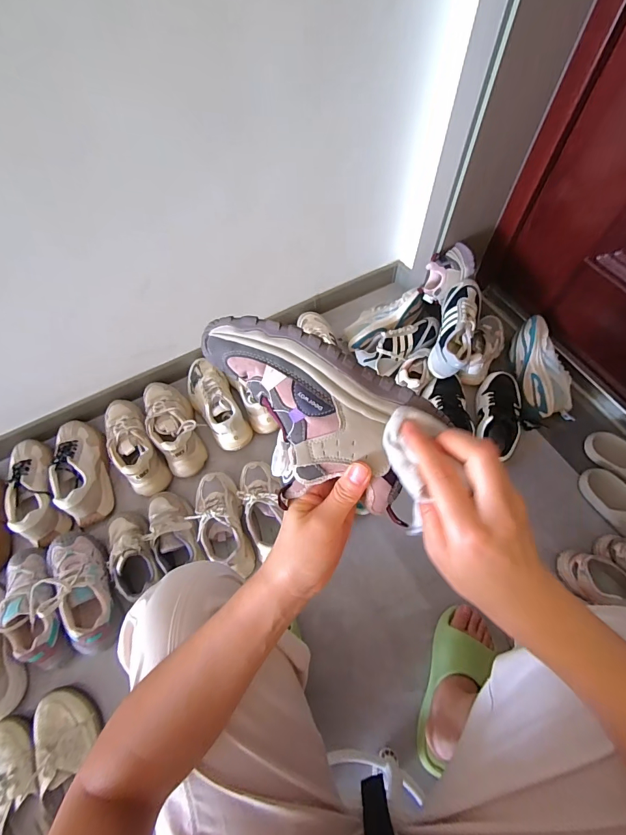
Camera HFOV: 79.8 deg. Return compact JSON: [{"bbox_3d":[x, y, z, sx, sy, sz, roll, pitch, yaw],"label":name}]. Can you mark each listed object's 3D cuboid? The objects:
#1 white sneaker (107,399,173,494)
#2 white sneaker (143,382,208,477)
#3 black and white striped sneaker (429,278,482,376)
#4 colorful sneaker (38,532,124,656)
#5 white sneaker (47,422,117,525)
[{"bbox_3d":[-0.412,0.054,0.858,0.091,0.083,0.251,-29,65,-12],"label":"white sneaker"},{"bbox_3d":[-0.331,0.009,0.877,0.101,0.083,0.253,-26,65,-11],"label":"white sneaker"},{"bbox_3d":[0.341,-0.213,0.879,0.088,0.088,0.234,16,78,10],"label":"black and white striped sneaker"},{"bbox_3d":[-0.450,0.328,0.715,0.104,0.087,0.232,-32,66,-14],"label":"colorful sneaker"},{"bbox_3d":[-0.524,0.110,0.843,0.100,0.087,0.249,-17,63,-7],"label":"white sneaker"}]

